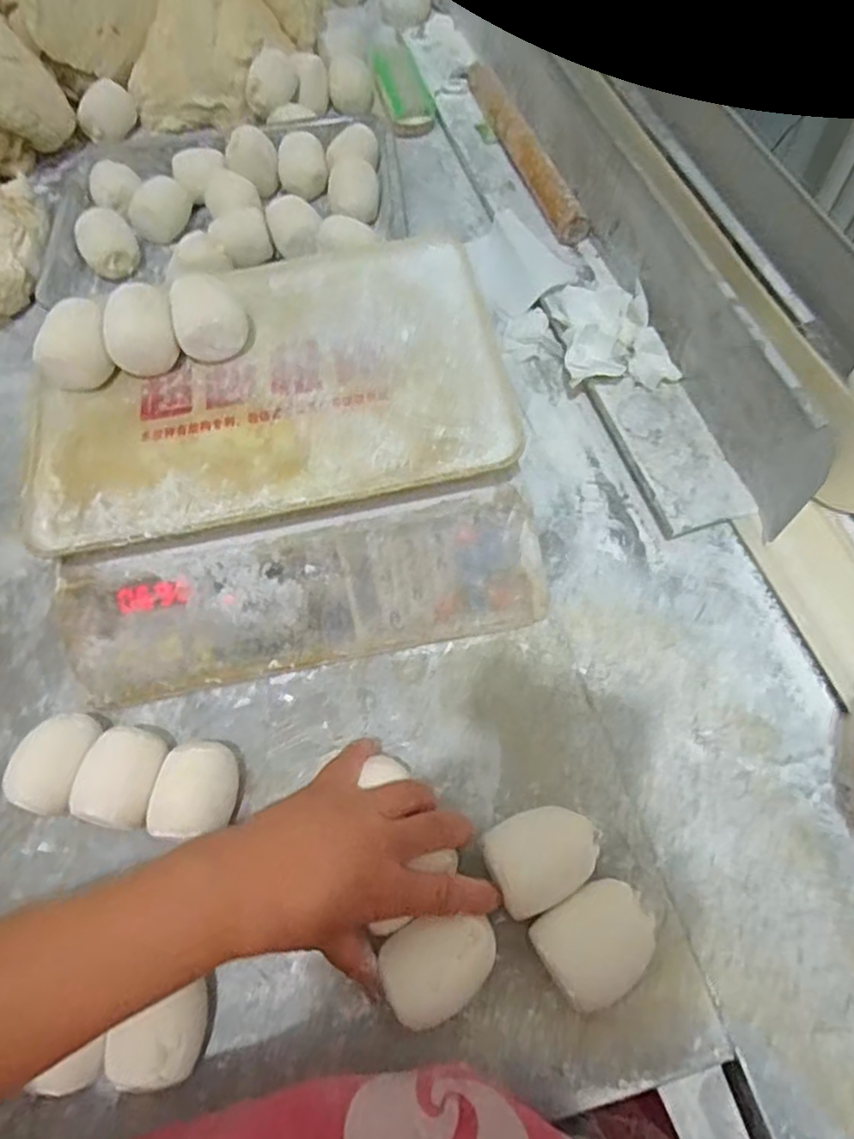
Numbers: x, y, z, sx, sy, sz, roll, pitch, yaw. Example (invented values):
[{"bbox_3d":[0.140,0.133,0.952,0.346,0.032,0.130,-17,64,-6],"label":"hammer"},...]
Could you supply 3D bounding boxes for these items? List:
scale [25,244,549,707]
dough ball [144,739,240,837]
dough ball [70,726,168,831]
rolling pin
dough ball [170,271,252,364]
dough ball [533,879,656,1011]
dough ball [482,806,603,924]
[{"bbox_3d":[-0.105,-0.086,0.505,0.322,0.103,0.300,-11,64,-3],"label":"scale"},{"bbox_3d":[-0.147,0.144,0.431,0.047,0.033,0.059,10,64,7],"label":"dough ball"},{"bbox_3d":[-0.195,0.137,0.436,0.048,0.037,0.059,8,64,6],"label":"dough ball"},{"bbox_3d":[0.103,-0.452,0.712,0.031,0.034,0.285,-16,64,-6],"label":"rolling pin"},{"bbox_3d":[-0.156,-0.183,0.476,0.048,0.045,0.051,-1,64,3],"label":"dough ball"},{"bbox_3d":[0.098,0.212,0.381,0.069,0.042,0.052,-26,65,-11],"label":"dough ball"},{"bbox_3d":[0.070,0.172,0.400,0.064,0.044,0.049,-24,65,-9],"label":"dough ball"}]

